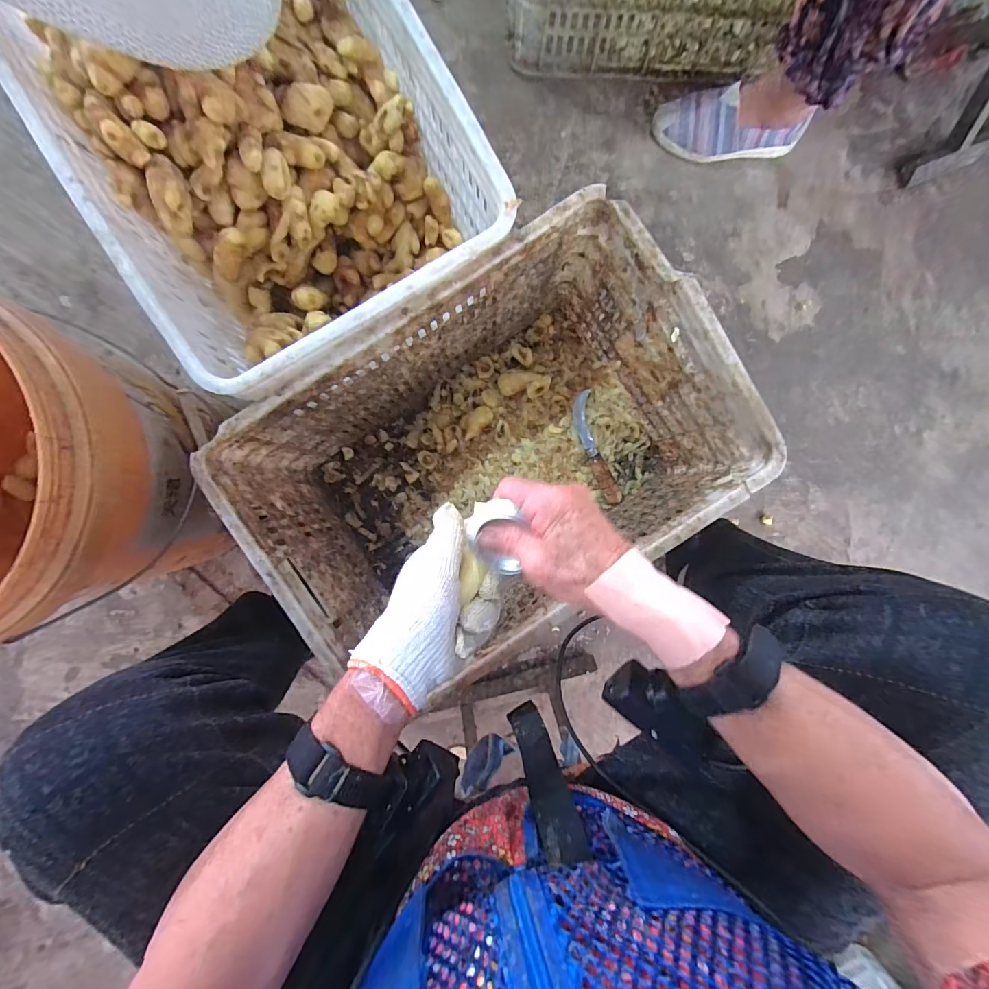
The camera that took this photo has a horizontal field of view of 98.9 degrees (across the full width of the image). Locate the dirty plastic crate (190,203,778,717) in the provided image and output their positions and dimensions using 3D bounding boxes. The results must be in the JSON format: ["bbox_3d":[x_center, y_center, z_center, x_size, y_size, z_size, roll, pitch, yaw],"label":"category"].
[{"bbox_3d":[0.000,-0.044,0.554,0.504,0.269,0.341,-34,93,0],"label":"dirty plastic crate"}]

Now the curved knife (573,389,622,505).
[{"bbox_3d":[0.160,-0.070,0.658,0.035,0.020,0.177,-22,91,-1],"label":"curved knife"}]

